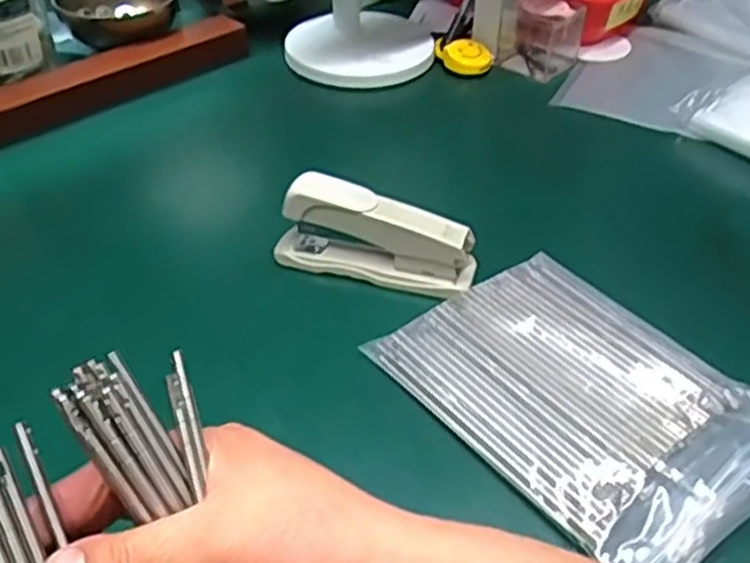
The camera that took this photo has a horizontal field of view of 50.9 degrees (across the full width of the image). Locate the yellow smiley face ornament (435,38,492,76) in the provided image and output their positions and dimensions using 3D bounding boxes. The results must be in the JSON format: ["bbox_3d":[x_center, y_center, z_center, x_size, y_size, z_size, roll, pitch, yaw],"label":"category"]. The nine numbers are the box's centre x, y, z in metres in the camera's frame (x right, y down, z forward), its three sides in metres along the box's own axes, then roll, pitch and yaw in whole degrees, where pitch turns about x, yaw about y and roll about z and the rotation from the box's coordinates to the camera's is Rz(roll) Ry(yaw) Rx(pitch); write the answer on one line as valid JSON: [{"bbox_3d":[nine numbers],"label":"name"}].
[{"bbox_3d":[0.080,-0.206,0.723,0.052,0.025,0.031,11,40,11],"label":"yellow smiley face ornament"}]

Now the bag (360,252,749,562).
[{"bbox_3d":[0.108,0.054,0.404,0.133,0.014,0.190,-26,43,-28],"label":"bag"}]

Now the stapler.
[{"bbox_3d":[0.000,-0.030,0.477,0.119,0.046,0.031,14,41,15],"label":"stapler"}]

